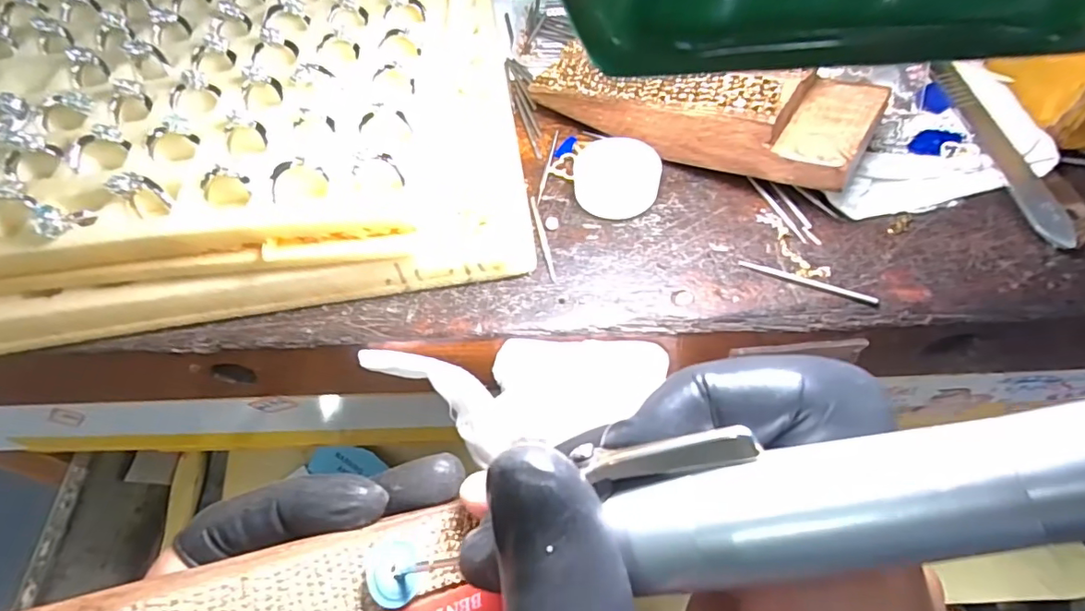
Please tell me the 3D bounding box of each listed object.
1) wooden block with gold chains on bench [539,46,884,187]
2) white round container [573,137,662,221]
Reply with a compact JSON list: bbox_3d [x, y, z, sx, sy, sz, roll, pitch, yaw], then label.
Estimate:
[{"bbox_3d":[0.057,-0.079,0.204,0.127,0.040,0.043,24,61,19],"label":"wooden block with gold chains on bench"},{"bbox_3d":[0.029,-0.049,0.205,0.032,0.016,0.027,2,56,6],"label":"white round container"}]

